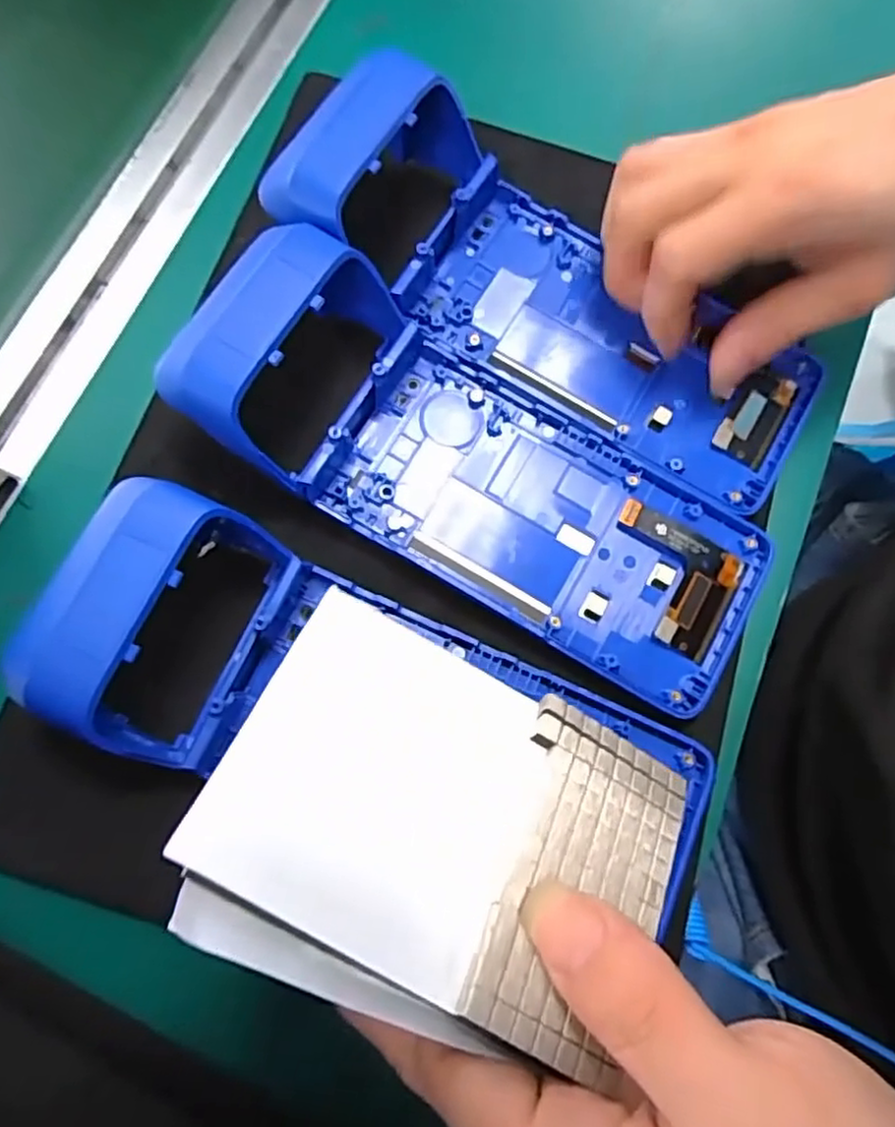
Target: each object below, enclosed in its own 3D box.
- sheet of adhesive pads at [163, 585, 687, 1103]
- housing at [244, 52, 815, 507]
[{"bbox_3d":[0.003,0.064,0.169,0.112,0.011,0.085,29,55,-5],"label":"sheet of adhesive pads"},{"bbox_3d":[0.041,-0.105,0.285,0.224,0.059,0.090,37,75,-4],"label":"housing"}]

